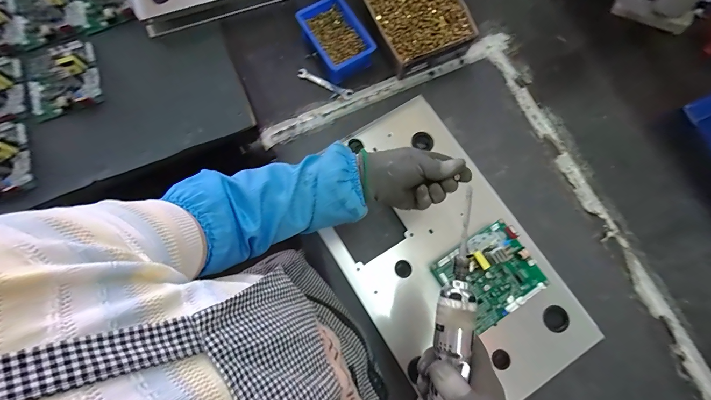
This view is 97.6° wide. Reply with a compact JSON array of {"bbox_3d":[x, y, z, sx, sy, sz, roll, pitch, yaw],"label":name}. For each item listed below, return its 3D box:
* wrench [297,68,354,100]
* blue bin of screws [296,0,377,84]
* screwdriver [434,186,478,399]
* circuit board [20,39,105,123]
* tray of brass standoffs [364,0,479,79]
[{"bbox_3d":[-0.061,-0.235,0.627,0.115,0.004,0.024,28,78,6],"label":"wrench"},{"bbox_3d":[-0.034,-0.320,0.622,0.108,0.049,0.153,-28,78,-7],"label":"blue bin of screws"},{"bbox_3d":[0.103,0.151,0.328,0.034,0.030,0.326,10,80,1],"label":"screwdriver"},{"bbox_3d":[-0.579,-0.244,0.608,0.140,0.037,0.166,-27,78,-7],"label":"circuit board"},{"bbox_3d":[0.127,-0.373,0.642,0.195,0.056,0.210,-24,78,-6],"label":"tray of brass standoffs"}]

